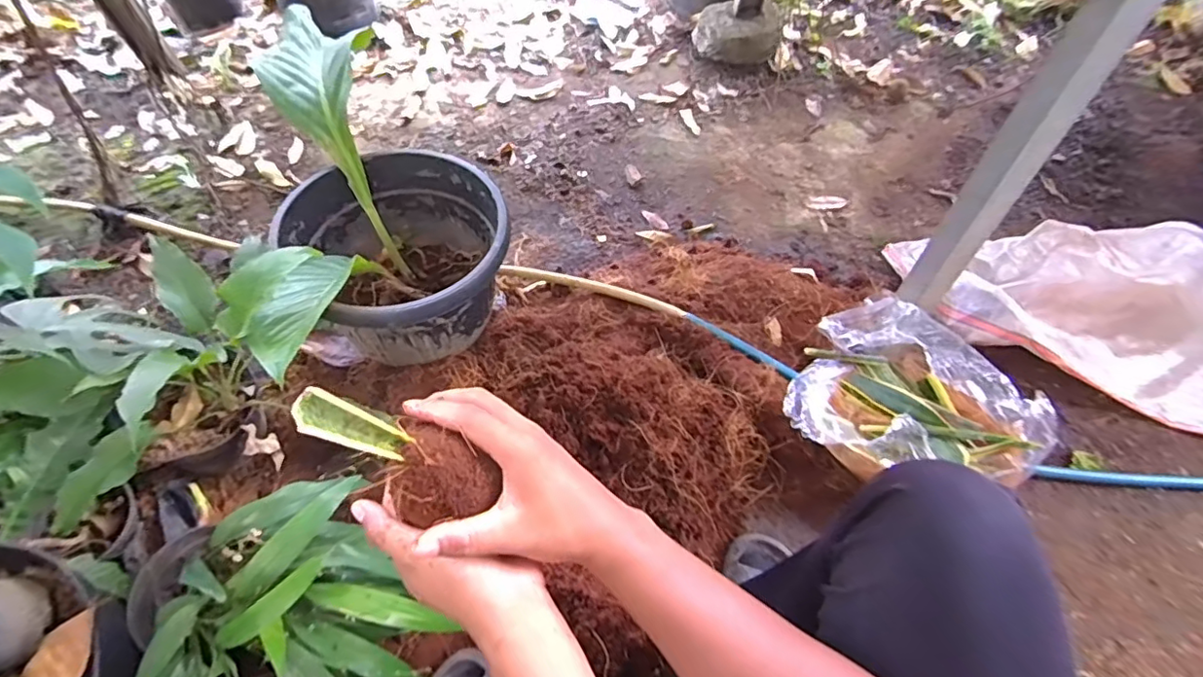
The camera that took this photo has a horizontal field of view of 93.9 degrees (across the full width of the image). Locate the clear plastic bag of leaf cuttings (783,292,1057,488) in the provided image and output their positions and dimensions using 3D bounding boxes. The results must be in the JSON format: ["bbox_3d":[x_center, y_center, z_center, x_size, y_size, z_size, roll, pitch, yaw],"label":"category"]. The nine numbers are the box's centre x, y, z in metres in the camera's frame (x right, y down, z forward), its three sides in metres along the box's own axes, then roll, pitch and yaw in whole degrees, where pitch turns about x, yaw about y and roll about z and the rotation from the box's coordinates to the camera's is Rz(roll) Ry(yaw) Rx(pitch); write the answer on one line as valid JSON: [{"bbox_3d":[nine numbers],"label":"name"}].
[{"bbox_3d":[0.446,0.074,0.843,0.325,0.185,0.265,8,56,3],"label":"clear plastic bag of leaf cuttings"}]

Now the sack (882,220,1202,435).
[{"bbox_3d":[0.979,-0.109,1.069,0.780,0.165,0.473,18,57,9],"label":"sack"}]

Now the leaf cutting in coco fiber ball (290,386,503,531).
[{"bbox_3d":[-0.127,0.067,0.344,0.053,0.132,0.052,-11,47,37],"label":"leaf cutting in coco fiber ball"}]

